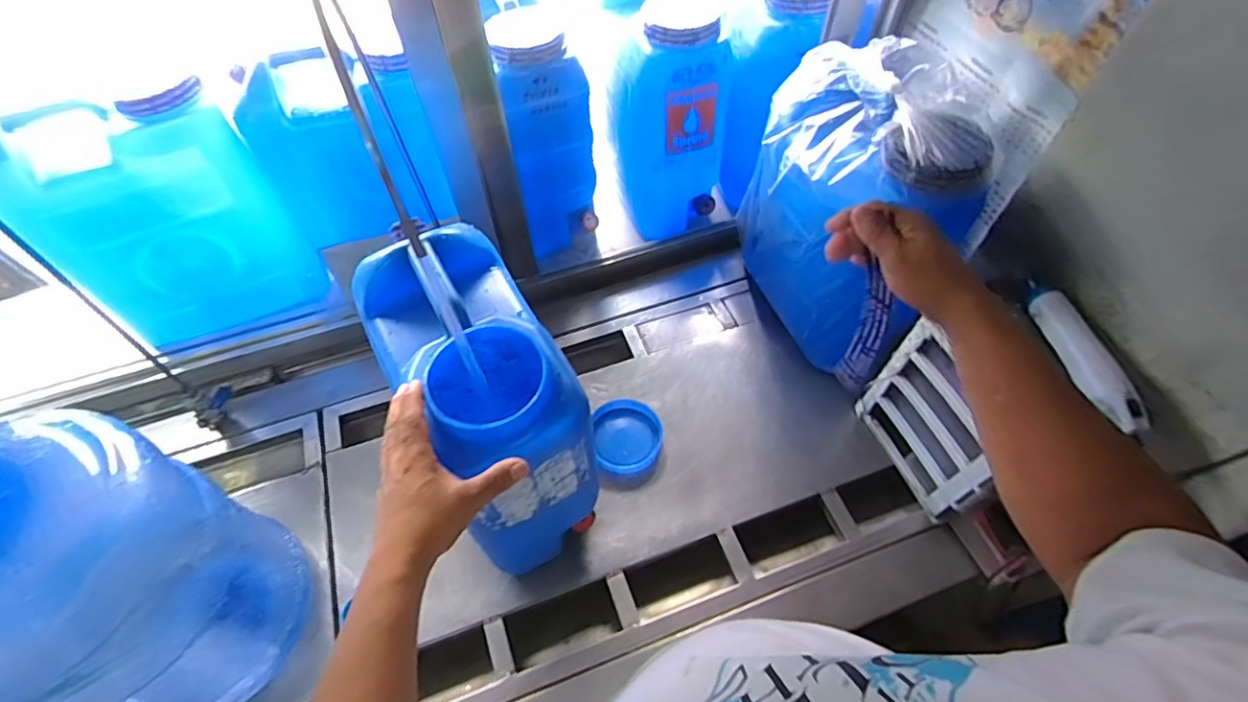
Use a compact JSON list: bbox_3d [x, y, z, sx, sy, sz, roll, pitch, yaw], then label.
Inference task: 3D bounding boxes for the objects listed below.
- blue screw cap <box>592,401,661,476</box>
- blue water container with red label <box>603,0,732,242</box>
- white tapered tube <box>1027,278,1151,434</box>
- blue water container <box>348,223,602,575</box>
[{"bbox_3d":[0.007,0.133,0.906,0.104,0.034,0.110,-1,56,1],"label":"blue screw cap"},{"bbox_3d":[0.068,-0.438,1.059,0.186,0.376,0.253,-11,56,-5],"label":"blue water container with red label"},{"bbox_3d":[0.525,0.000,0.666,0.028,0.034,0.200,-9,56,-4],"label":"white tapered tube"},{"bbox_3d":[-0.157,0.071,0.692,0.172,0.357,0.273,-25,59,-15],"label":"blue water container"}]

